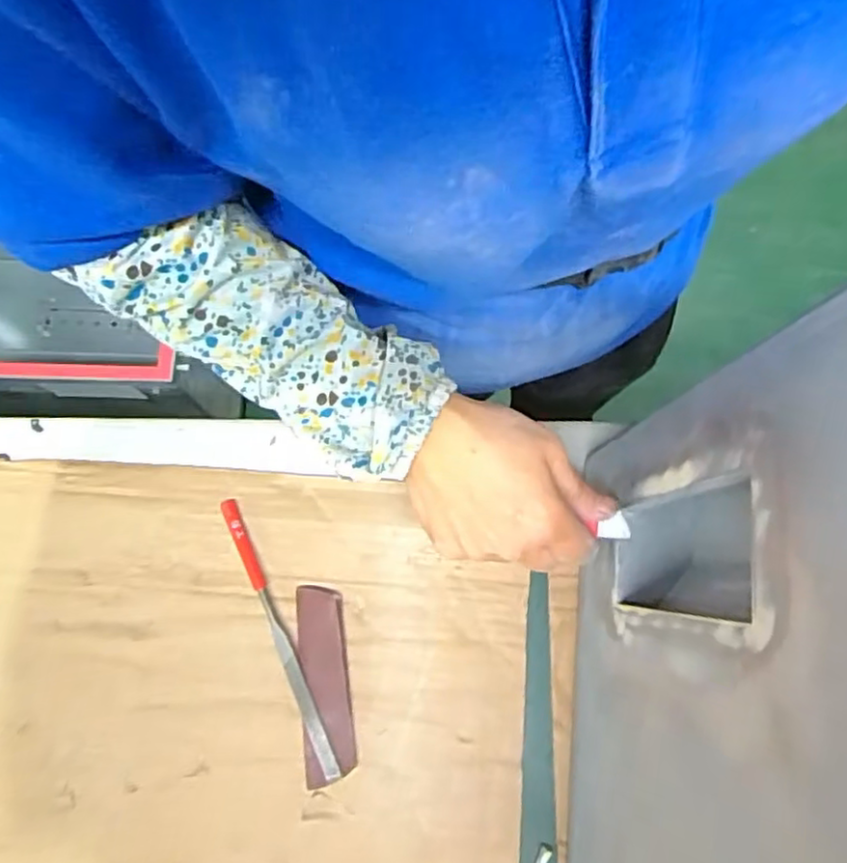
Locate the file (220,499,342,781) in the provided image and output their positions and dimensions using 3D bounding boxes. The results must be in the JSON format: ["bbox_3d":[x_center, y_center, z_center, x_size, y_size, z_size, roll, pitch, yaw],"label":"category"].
[{"bbox_3d":[-0.091,0.126,0.424,0.012,0.012,0.178,-23,78,-6],"label":"file"}]

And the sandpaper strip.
[{"bbox_3d":[-0.061,0.154,0.419,0.030,0.014,0.114,-5,77,-2],"label":"sandpaper strip"}]

